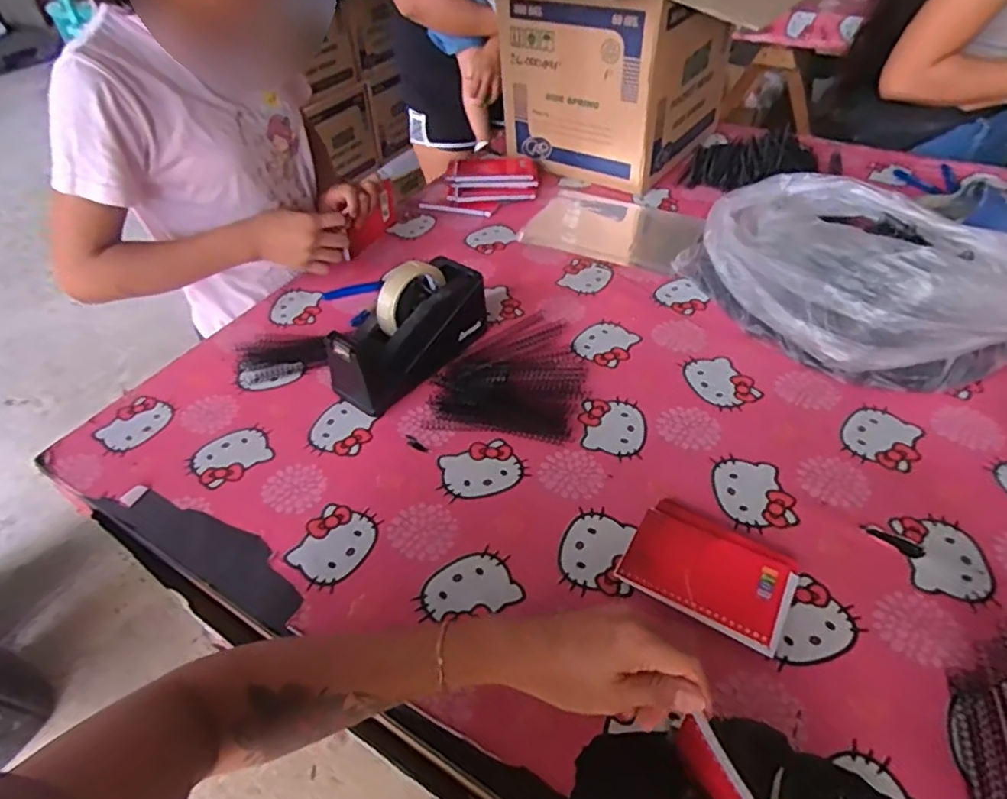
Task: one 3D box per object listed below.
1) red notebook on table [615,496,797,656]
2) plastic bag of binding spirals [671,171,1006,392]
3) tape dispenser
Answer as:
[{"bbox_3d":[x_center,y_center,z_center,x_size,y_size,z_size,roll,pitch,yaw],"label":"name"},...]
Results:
[{"bbox_3d":[0.183,0.149,0.540,0.136,0.021,0.104,24,51,25],"label":"red notebook on table"},{"bbox_3d":[0.440,-0.170,0.744,0.280,0.153,0.357,-21,47,-17],"label":"plastic bag of binding spirals"},{"bbox_3d":[-0.112,-0.087,0.726,0.077,0.120,0.207,31,54,30],"label":"tape dispenser"}]

